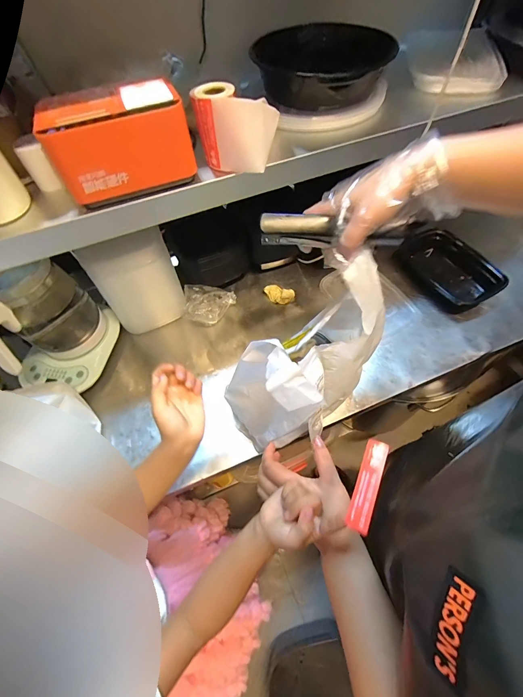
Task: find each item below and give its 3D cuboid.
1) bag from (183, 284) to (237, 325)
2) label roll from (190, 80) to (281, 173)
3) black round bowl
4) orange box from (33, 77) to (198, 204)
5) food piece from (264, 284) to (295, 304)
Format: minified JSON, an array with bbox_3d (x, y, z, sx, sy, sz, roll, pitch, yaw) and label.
[{"bbox_3d":[-0.109,-0.096,0.652,0.105,0.041,0.087,-5,58,2],"label":"bag"},{"bbox_3d":[-0.034,-0.313,0.426,0.103,0.082,0.097,1,59,5],"label":"label roll"},{"bbox_3d":[0.101,-0.484,0.528,0.202,0.062,0.202,-2,58,3],"label":"black round bowl"},{"bbox_3d":[-0.185,-0.277,0.405,0.170,0.084,0.118,-20,59,-7],"label":"orange box"},{"bbox_3d":[0.039,-0.120,0.680,0.067,0.018,0.035,15,61,14],"label":"food piece"}]

